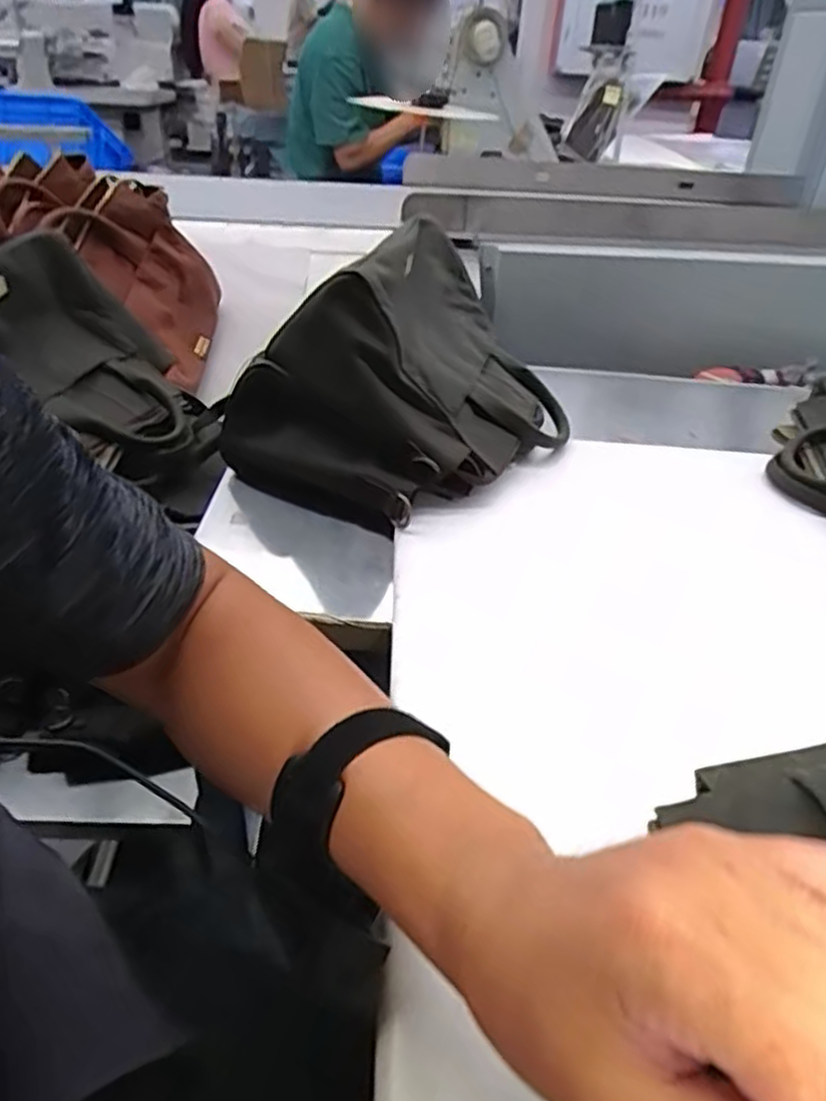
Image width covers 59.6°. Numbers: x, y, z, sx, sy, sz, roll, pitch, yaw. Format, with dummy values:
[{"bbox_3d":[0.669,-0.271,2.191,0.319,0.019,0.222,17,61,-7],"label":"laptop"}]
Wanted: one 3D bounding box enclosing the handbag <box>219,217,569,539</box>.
[{"bbox_3d":[0.002,-0.159,0.640,0.212,0.172,0.282,30,44,32],"label":"handbag"}]

